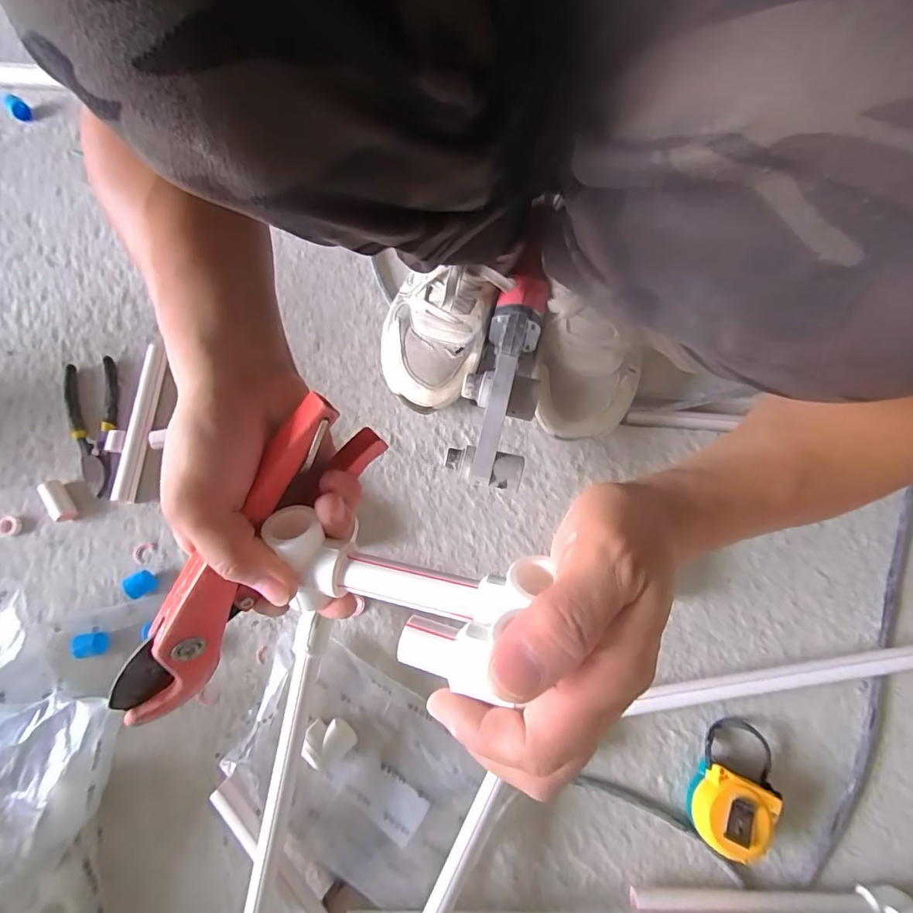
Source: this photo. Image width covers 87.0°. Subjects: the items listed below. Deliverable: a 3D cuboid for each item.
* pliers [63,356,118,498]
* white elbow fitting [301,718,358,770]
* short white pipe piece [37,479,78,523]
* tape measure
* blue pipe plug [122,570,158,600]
[{"bbox_3d":[-0.395,-0.035,0.526,0.060,0.011,0.160,-19,77,-5],"label":"pliers"},{"bbox_3d":[-0.119,0.260,0.444,0.045,0.030,0.039,-36,79,-9],"label":"white elbow fitting"},{"bbox_3d":[-0.417,0.046,0.502,0.021,0.016,0.049,-33,78,-8],"label":"short white pipe piece"},{"bbox_3d":[0.248,0.294,0.428,0.065,0.040,0.102,24,77,6],"label":"tape measure"},{"bbox_3d":[-0.318,0.129,0.483,0.024,0.026,0.020,-34,78,-8],"label":"blue pipe plug"}]

